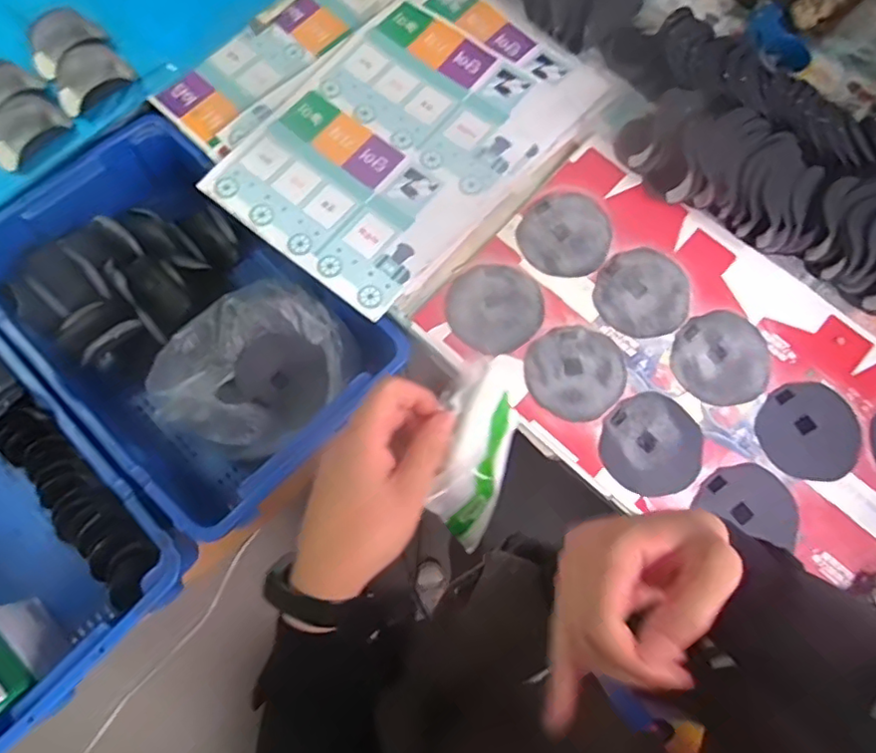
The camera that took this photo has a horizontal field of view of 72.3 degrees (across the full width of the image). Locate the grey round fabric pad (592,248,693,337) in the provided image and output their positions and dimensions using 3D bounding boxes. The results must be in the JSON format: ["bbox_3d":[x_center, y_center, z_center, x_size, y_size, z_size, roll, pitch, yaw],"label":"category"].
[{"bbox_3d":[0.325,-0.133,0.949,0.151,0.012,0.144,0,73,1],"label":"grey round fabric pad"}]

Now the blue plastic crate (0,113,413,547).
[{"bbox_3d":[-0.423,-0.097,1.026,0.421,0.193,0.663,-43,77,-11],"label":"blue plastic crate"}]

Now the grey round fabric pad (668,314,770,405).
[{"bbox_3d":[0.433,-0.028,0.920,0.151,0.013,0.139,0,73,1],"label":"grey round fabric pad"}]

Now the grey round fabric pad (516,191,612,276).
[{"bbox_3d":[0.203,-0.235,0.979,0.143,0.018,0.147,0,73,1],"label":"grey round fabric pad"}]

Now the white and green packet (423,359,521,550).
[{"bbox_3d":[0.030,0.062,0.453,0.021,0.123,0.116,10,69,27],"label":"white and green packet"}]

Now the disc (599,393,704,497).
[{"bbox_3d":[0.315,0.100,0.880,0.151,0.014,0.144,0,73,1],"label":"disc"}]

